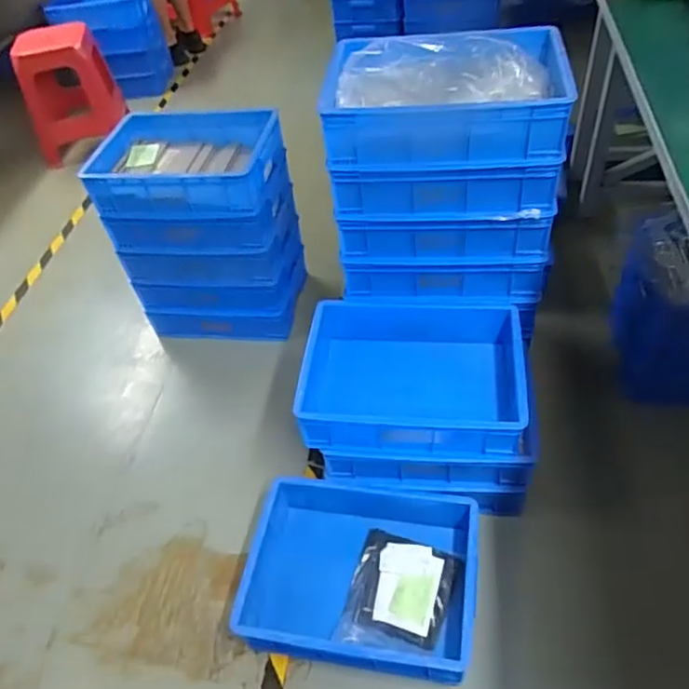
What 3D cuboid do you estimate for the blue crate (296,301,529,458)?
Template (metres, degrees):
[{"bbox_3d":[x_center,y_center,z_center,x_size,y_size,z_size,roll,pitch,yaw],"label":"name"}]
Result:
[{"bbox_3d":[0.135,0.068,1.186,0.423,0.129,0.301,1,47,10],"label":"blue crate"}]

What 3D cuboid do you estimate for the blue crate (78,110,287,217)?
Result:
[{"bbox_3d":[-0.362,-0.443,1.438,0.410,0.118,0.304,1,47,10],"label":"blue crate"}]

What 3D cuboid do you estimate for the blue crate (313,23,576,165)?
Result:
[{"bbox_3d":[0.175,-0.447,1.058,0.399,0.108,0.280,2,47,10],"label":"blue crate"}]

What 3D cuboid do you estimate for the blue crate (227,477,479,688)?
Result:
[{"bbox_3d":[0.035,0.439,1.138,0.422,0.116,0.322,1,47,10],"label":"blue crate"}]

